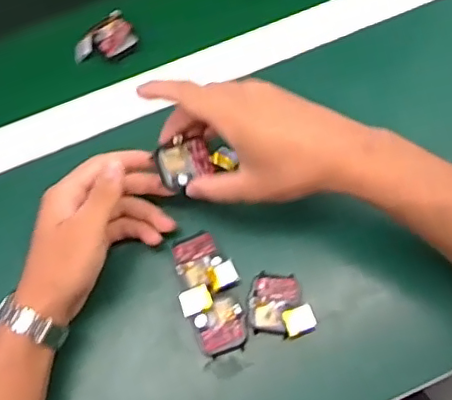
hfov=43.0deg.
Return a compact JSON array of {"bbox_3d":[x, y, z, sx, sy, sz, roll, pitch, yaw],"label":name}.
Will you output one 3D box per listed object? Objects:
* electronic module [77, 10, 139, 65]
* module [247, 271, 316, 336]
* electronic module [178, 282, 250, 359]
[{"bbox_3d":[-0.112,-0.146,0.540,0.039,0.016,0.059,42,77,14],"label":"electronic module"},{"bbox_3d":[0.044,0.080,0.446,0.049,0.016,0.047,3,71,3],"label":"module"},{"bbox_3d":[-0.008,0.092,0.448,0.041,0.015,0.054,-21,72,-5],"label":"electronic module"}]

